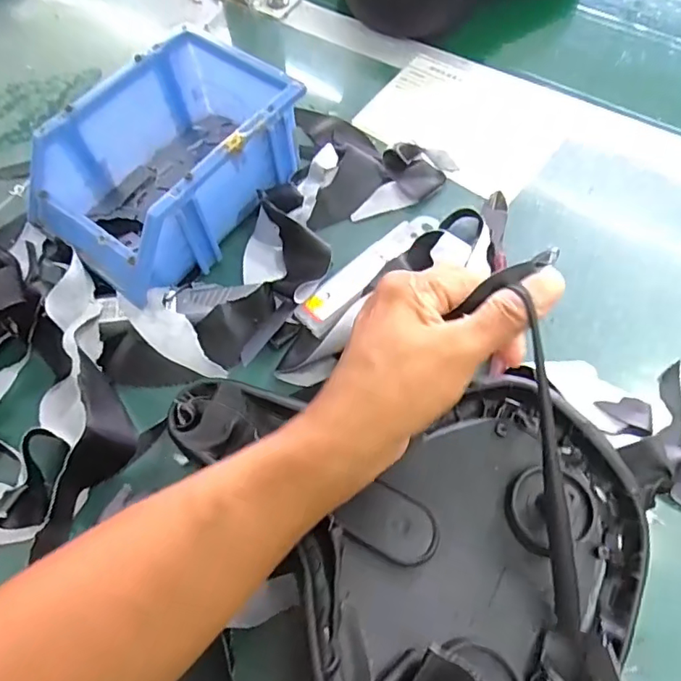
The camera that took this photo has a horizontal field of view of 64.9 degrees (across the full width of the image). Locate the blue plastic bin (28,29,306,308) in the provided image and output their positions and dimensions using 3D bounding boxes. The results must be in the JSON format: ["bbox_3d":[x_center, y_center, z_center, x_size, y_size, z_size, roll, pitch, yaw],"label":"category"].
[{"bbox_3d":[-0.120,-0.122,0.379,0.118,0.077,0.173,35,69,18],"label":"blue plastic bin"}]

